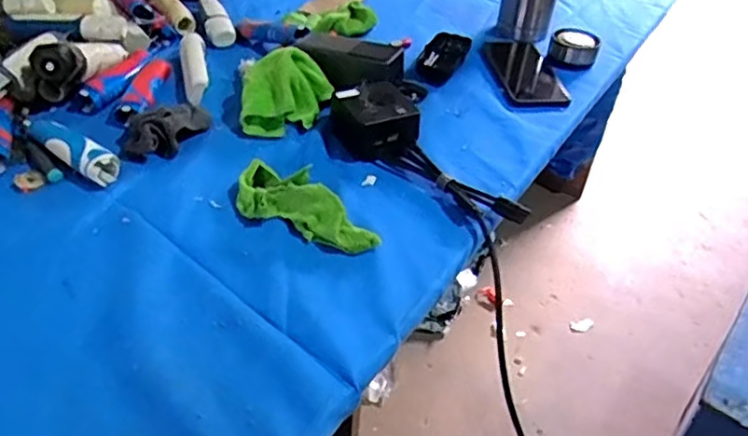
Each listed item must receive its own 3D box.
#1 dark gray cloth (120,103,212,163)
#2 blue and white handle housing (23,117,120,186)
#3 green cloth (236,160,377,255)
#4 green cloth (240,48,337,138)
[{"bbox_3d":[-0.224,-0.103,0.670,0.091,0.030,0.089,-7,44,-15],"label":"dark gray cloth"},{"bbox_3d":[-0.310,-0.076,0.633,0.140,0.024,0.035,29,46,27],"label":"blue and white handle housing"},{"bbox_3d":[-0.066,-0.013,0.581,0.159,0.038,0.059,24,45,20],"label":"green cloth"},{"bbox_3d":[-0.102,-0.140,0.706,0.088,0.031,0.113,33,70,-9],"label":"green cloth"}]

